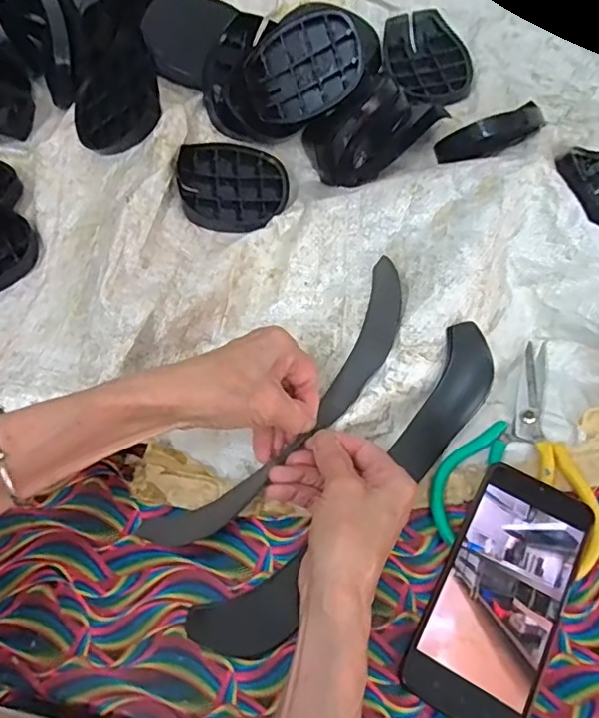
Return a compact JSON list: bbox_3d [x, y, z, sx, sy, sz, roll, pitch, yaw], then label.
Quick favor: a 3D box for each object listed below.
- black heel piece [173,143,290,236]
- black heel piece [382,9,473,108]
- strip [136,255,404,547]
[{"bbox_3d":[-0.064,-0.166,0.542,0.109,0.035,0.089,-3,77,-21],"label":"black heel piece"},{"bbox_3d":[0.141,-0.326,0.607,0.078,0.022,0.120,-19,65,3],"label":"black heel piece"},{"bbox_3d":[-0.002,0.037,0.434,0.055,0.030,0.283,37,76,23],"label":"strip"}]

